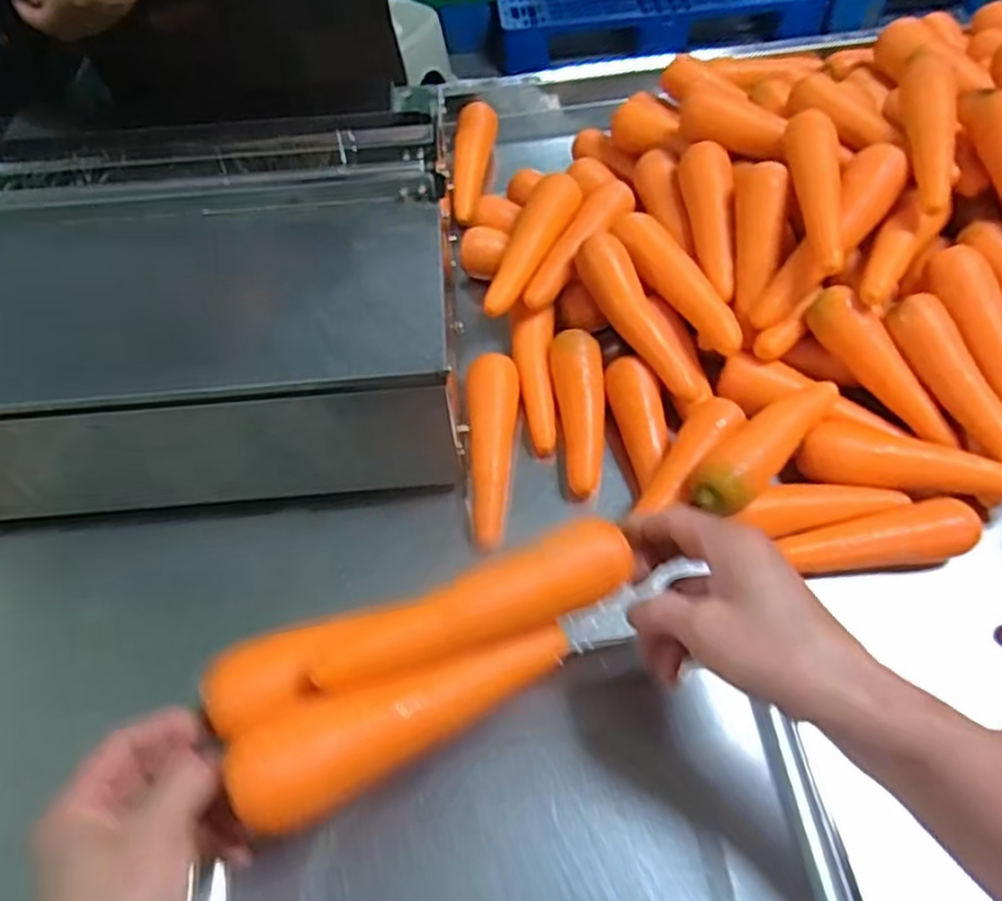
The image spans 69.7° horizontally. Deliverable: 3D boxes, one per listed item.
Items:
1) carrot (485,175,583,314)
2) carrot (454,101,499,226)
[{"bbox_3d":[0.034,-0.193,0.686,0.051,0.037,0.184,14,60,11],"label":"carrot"},{"bbox_3d":[-0.035,-0.323,0.801,0.041,0.036,0.169,4,59,5],"label":"carrot"}]

